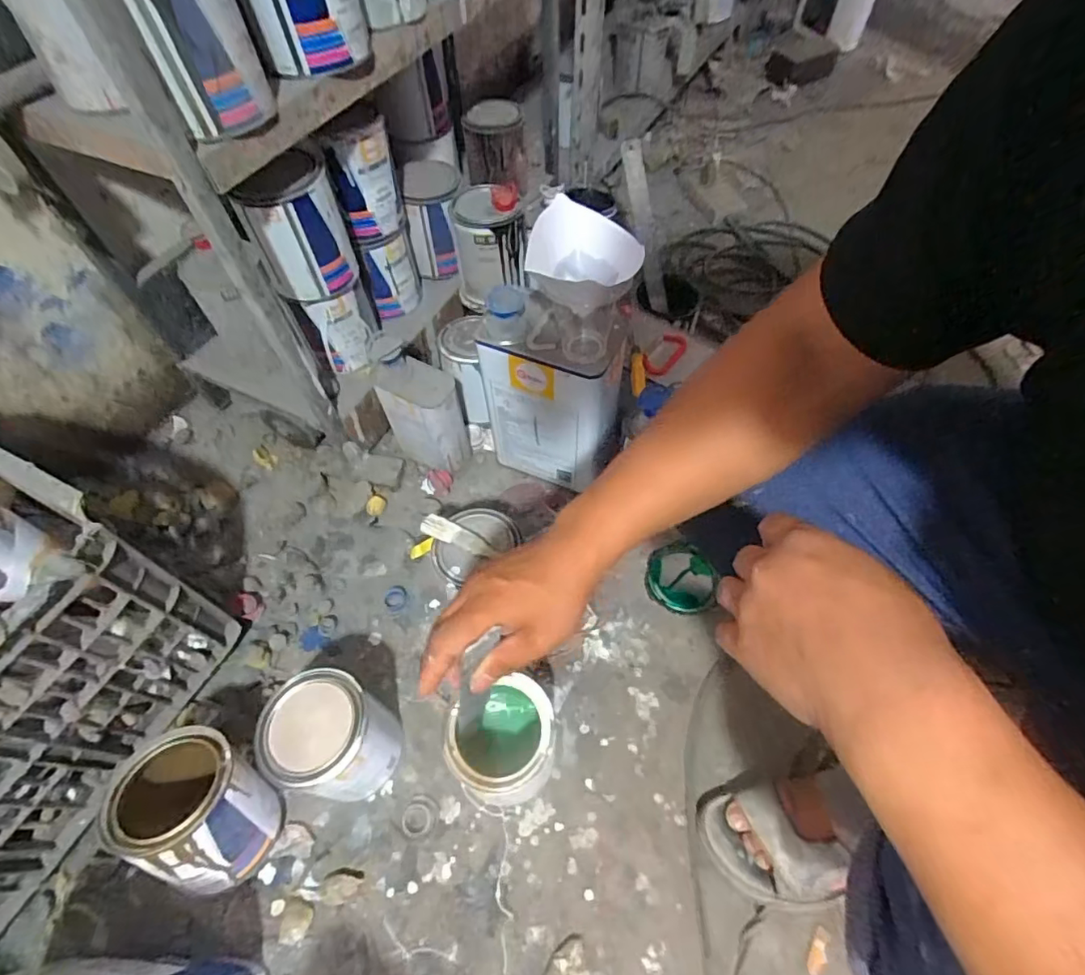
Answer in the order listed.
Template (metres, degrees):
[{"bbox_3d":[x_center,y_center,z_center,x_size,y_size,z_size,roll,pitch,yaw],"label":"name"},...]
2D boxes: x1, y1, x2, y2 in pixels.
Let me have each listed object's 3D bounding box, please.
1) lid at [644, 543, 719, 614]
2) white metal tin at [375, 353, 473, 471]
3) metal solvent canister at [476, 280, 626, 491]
[{"bbox_3d":[0.183,0.119,0.718,0.089,0.026,0.084,-1,58,1],"label":"lid"},{"bbox_3d":[-0.161,-0.101,0.771,0.118,0.191,0.063,25,63,17],"label":"white metal tin"},{"bbox_3d":[0.019,-0.124,0.708,0.167,0.260,0.108,19,61,13],"label":"metal solvent canister"}]

